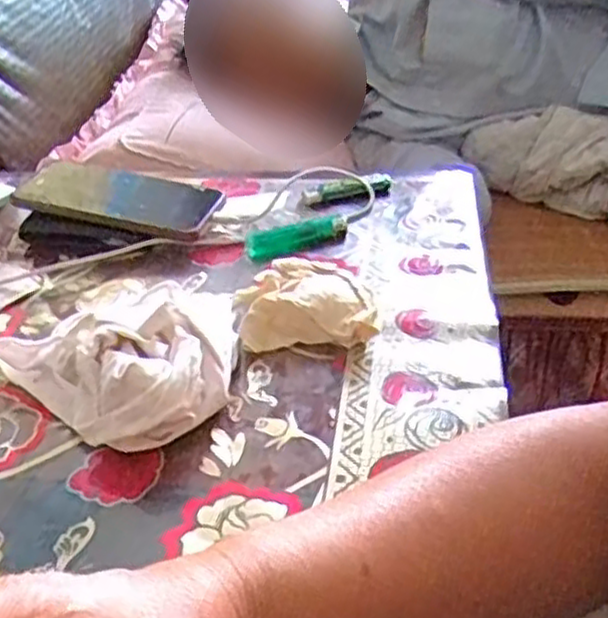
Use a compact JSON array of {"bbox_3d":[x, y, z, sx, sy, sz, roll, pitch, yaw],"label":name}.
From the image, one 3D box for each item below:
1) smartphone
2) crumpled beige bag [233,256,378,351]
[{"bbox_3d":[-0.161,-0.099,0.665,0.170,0.012,0.083,11,42,6],"label":"smartphone"},{"bbox_3d":[0.000,-0.007,0.547,0.092,0.028,0.086,-2,35,2],"label":"crumpled beige bag"}]

